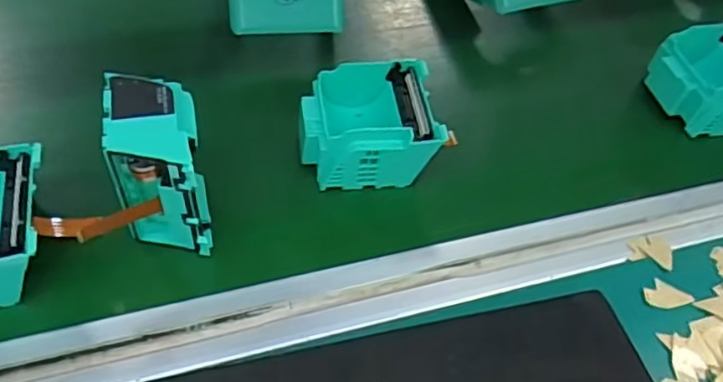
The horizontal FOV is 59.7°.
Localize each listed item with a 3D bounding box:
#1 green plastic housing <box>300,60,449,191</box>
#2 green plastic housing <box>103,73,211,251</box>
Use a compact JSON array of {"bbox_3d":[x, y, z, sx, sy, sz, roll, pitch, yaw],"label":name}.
[{"bbox_3d":[0.004,-0.041,0.385,0.079,0.038,0.070,-4,47,-6],"label":"green plastic housing"},{"bbox_3d":[-0.104,-0.011,0.327,0.044,0.076,0.071,-8,48,-9],"label":"green plastic housing"}]

